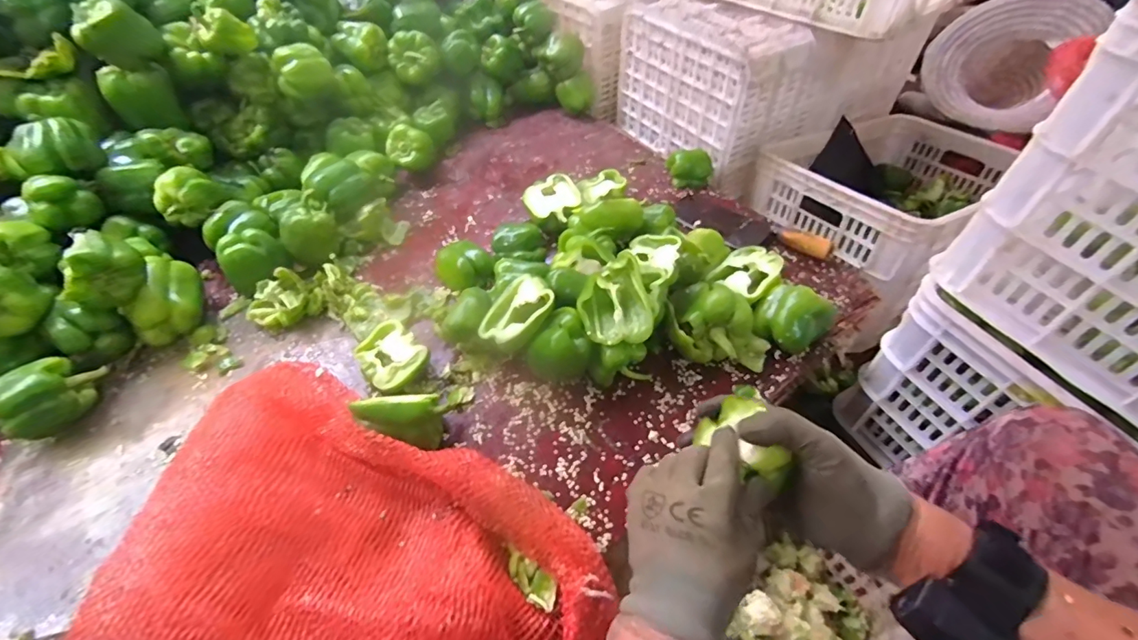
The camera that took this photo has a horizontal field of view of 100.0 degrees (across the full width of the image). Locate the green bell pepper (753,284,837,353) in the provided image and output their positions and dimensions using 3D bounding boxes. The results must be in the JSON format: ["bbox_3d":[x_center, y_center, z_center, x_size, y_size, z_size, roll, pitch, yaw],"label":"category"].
[{"bbox_3d":[0.308,-0.005,0.663,0.091,0.059,0.090,-1,50,1],"label":"green bell pepper"}]

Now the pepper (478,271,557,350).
[{"bbox_3d":[-0.060,-0.006,0.612,0.076,0.042,0.099,33,82,30],"label":"pepper"}]

